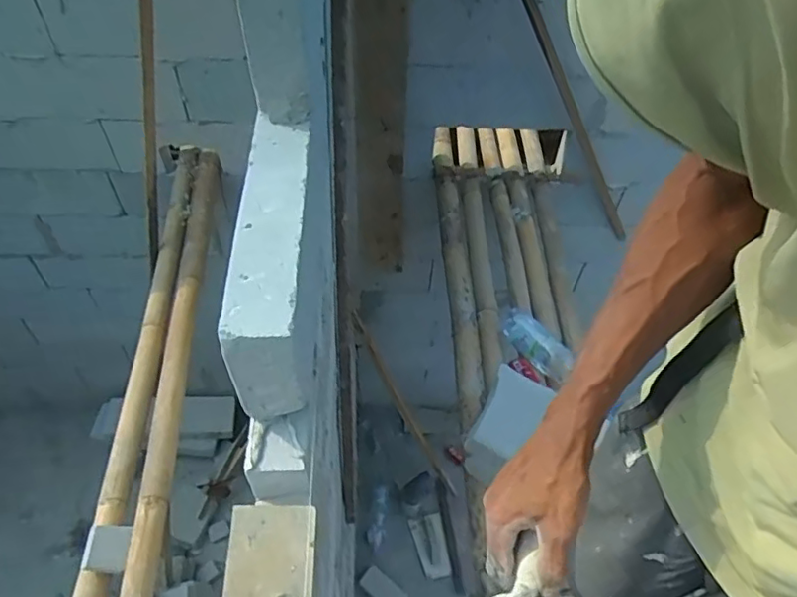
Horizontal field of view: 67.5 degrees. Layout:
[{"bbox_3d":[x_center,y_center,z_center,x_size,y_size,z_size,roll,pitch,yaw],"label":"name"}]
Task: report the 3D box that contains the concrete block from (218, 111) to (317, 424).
[{"bbox_3d":[-0.148,-0.048,0.735,0.070,0.166,0.340,0,52,-3],"label":"concrete block"}]

